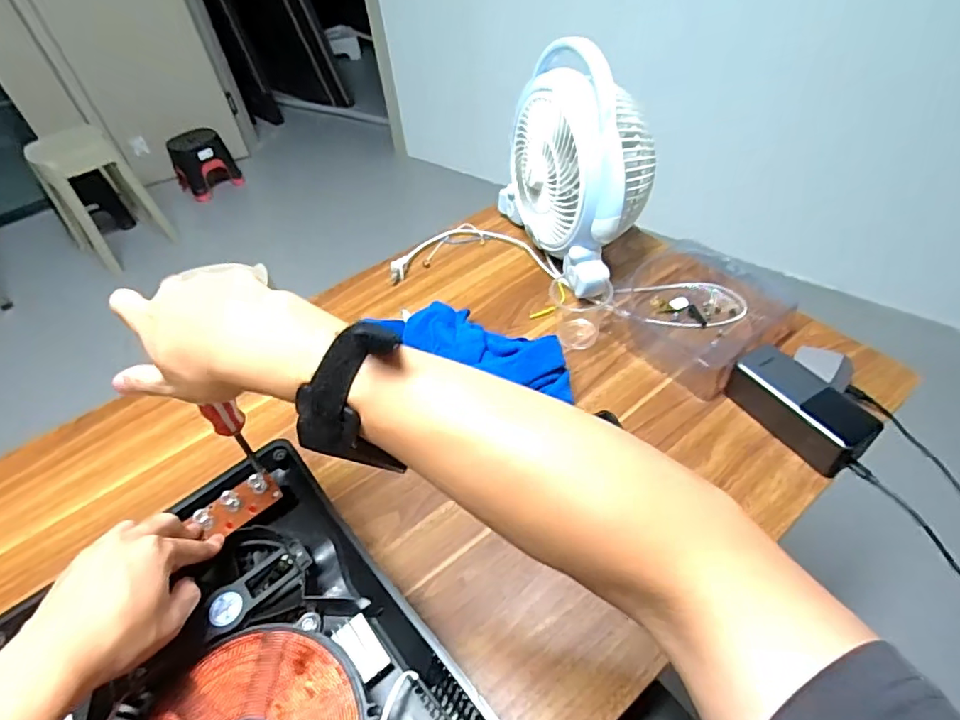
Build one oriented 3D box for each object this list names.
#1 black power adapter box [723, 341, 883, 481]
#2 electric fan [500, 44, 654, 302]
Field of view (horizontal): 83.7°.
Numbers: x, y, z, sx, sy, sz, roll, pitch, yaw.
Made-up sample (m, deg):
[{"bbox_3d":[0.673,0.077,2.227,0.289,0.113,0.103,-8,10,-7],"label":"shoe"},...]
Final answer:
[{"bbox_3d":[0.320,0.046,0.535,0.061,0.059,0.131,-23,49,-14],"label":"black power adapter box"},{"bbox_3d":[0.124,-0.242,0.686,0.128,0.249,0.268,-21,49,-13],"label":"electric fan"}]

